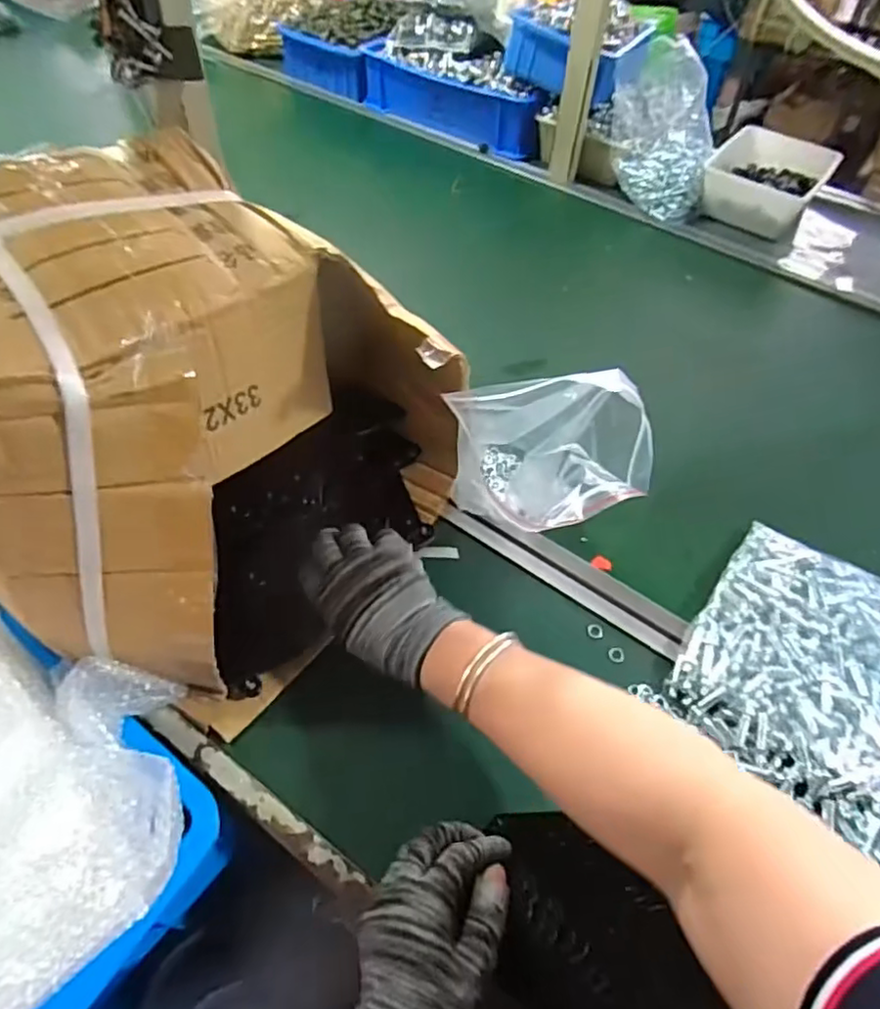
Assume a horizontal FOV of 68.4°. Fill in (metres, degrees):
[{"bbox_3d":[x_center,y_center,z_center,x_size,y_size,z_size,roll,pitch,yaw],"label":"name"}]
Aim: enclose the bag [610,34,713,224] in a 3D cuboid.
[{"bbox_3d":[0.330,-0.568,0.977,0.142,0.080,0.283,-2,87,-5],"label":"bag"}]

